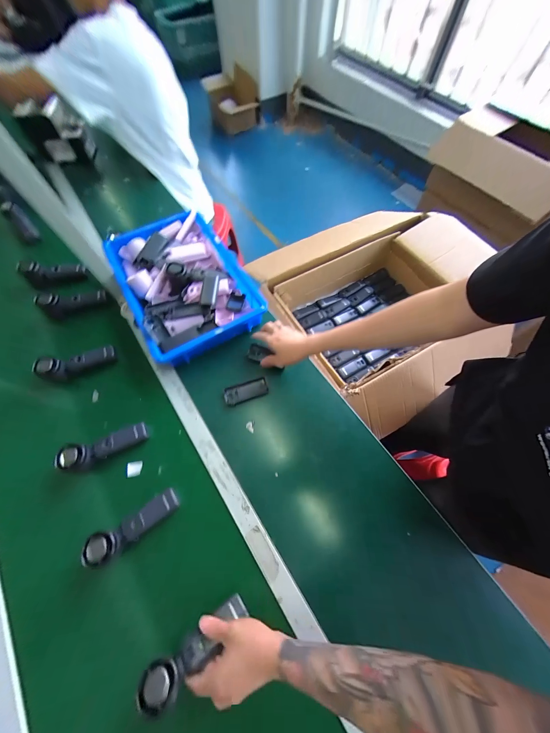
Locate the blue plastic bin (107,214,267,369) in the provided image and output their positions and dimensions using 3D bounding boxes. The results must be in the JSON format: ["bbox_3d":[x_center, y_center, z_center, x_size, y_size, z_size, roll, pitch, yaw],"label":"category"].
[{"bbox_3d":[-0.248,-0.228,0.691,0.300,0.096,0.433,-31,69,-12],"label":"blue plastic bin"}]

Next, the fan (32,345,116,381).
[{"bbox_3d":[-0.473,-0.012,0.599,0.156,0.042,0.048,-21,66,-28],"label":"fan"}]

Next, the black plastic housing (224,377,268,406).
[{"bbox_3d":[-0.070,0.059,0.594,0.102,0.014,0.045,-17,67,-7],"label":"black plastic housing"}]

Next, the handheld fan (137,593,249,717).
[{"bbox_3d":[-0.118,0.428,0.381,0.160,0.038,0.047,-19,64,-38],"label":"handheld fan"}]

